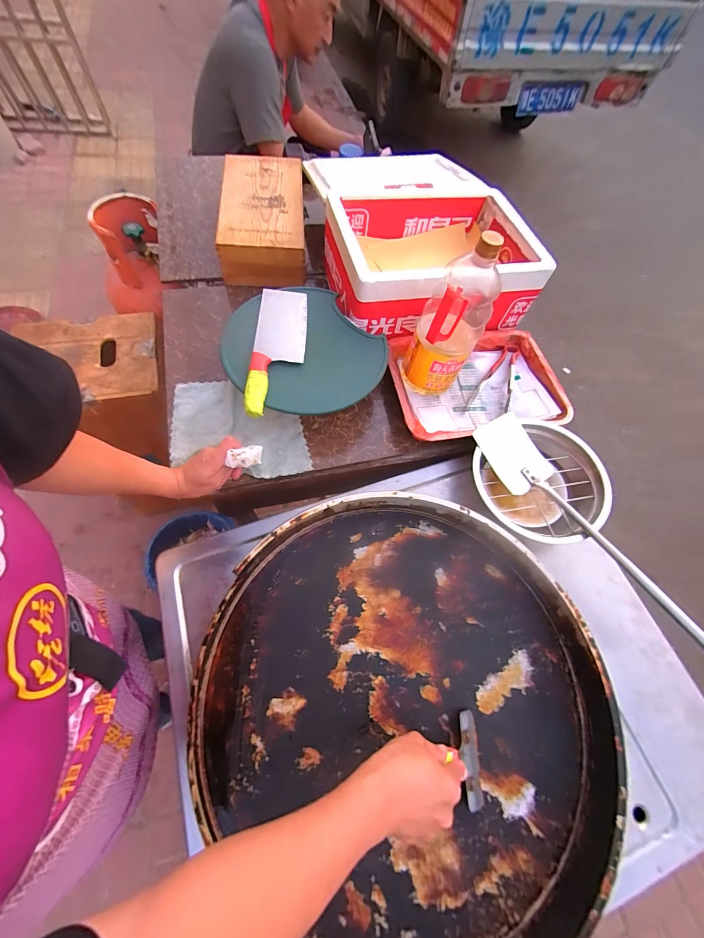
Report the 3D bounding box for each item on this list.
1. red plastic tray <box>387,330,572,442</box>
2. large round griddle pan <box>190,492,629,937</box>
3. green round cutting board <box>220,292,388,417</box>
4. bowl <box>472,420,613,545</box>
[{"bbox_3d":[0.255,-0.201,0.726,0.355,0.063,0.315,-8,66,-9],"label":"red plastic tray"},{"bbox_3d":[0.064,0.295,0.445,0.516,0.062,0.526,1,65,-2],"label":"large round griddle pan"},{"bbox_3d":[-0.094,-0.219,0.617,0.264,0.029,0.293,-38,74,-20],"label":"green round cutting board"},{"bbox_3d":[0.333,0.030,0.614,0.209,0.098,0.213,2,65,-5],"label":"bowl"}]

